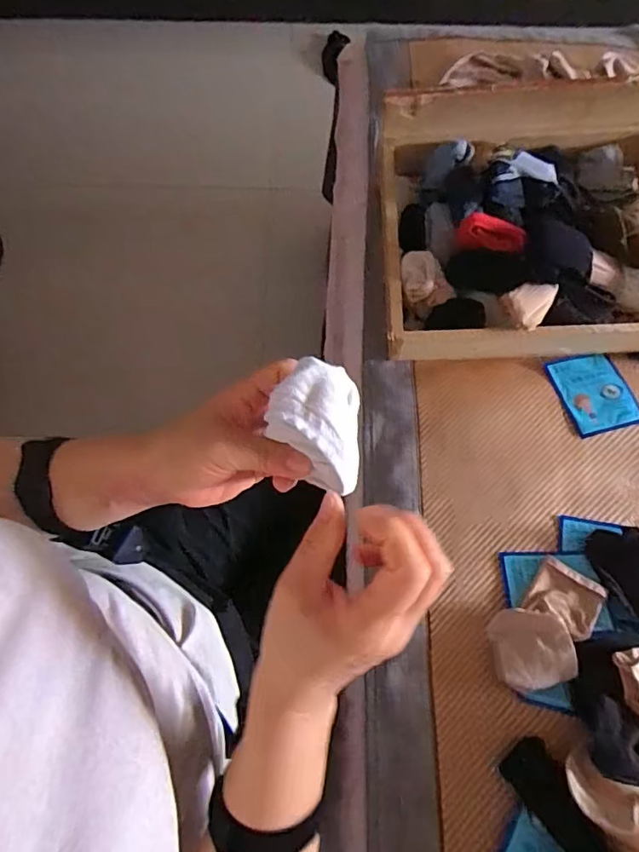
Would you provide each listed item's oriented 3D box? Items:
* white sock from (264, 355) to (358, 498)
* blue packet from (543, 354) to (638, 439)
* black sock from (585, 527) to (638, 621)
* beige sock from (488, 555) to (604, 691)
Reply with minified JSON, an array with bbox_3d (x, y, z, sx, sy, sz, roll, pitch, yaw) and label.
[{"bbox_3d":[-0.004,-0.001,0.314,0.053,0.038,0.071,14,86,-24],"label":"white sock"},{"bbox_3d":[0.347,-0.044,0.652,0.089,0.004,0.109,-16,68,-5],"label":"blue packet"},{"bbox_3d":[0.340,0.154,0.560,0.063,0.028,0.097,-27,69,-9],"label":"black sock"},{"bbox_3d":[0.235,0.207,0.537,0.079,0.029,0.138,41,74,16],"label":"beige sock"}]

